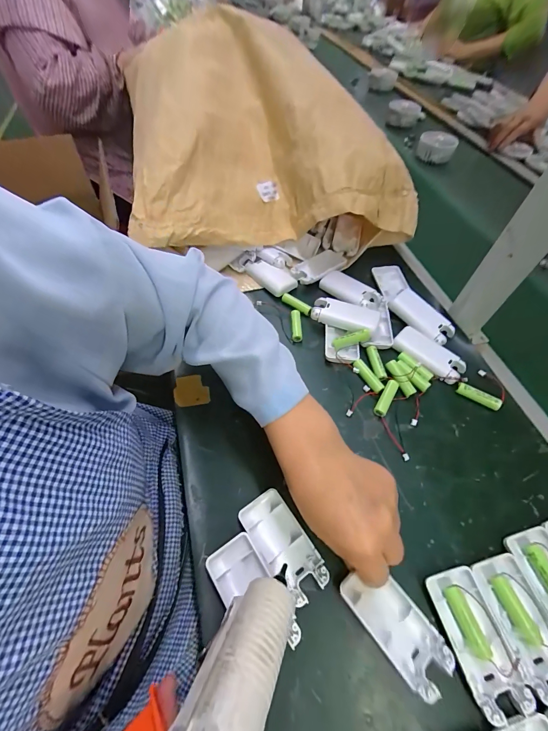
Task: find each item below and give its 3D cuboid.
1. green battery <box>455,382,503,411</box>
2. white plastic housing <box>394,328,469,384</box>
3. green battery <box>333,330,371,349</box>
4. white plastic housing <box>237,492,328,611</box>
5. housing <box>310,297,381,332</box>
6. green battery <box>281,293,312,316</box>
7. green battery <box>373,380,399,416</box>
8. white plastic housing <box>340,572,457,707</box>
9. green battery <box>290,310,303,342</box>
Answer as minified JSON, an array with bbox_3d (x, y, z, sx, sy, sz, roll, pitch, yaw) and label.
[{"bbox_3d":[0.257,0.039,0.389,0.051,0.015,0.012,31,62,20],"label":"green battery"},{"bbox_3d":[0.208,-0.014,0.418,0.046,0.012,0.093,-39,64,-22],"label":"white plastic housing"},{"bbox_3d":[0.105,-0.035,0.420,0.050,0.014,0.011,-16,54,17],"label":"green battery"},{"bbox_3d":[0.008,0.171,0.298,0.047,0.012,0.094,-30,60,-18],"label":"white plastic housing"},{"bbox_3d":[0.101,-0.072,0.440,0.092,0.014,0.044,18,58,13],"label":"housing"},{"bbox_3d":[0.033,-0.093,0.473,0.050,0.015,0.015,31,61,18],"label":"green battery"},{"bbox_3d":[0.139,0.040,0.383,0.015,0.014,0.048,28,61,18],"label":"green battery"},{"bbox_3d":[0.103,0.219,0.265,0.044,0.014,0.093,-34,62,-20],"label":"white plastic housing"},{"bbox_3d":[0.033,-0.056,0.447,0.015,0.011,0.053,-1,56,0],"label":"green battery"}]

